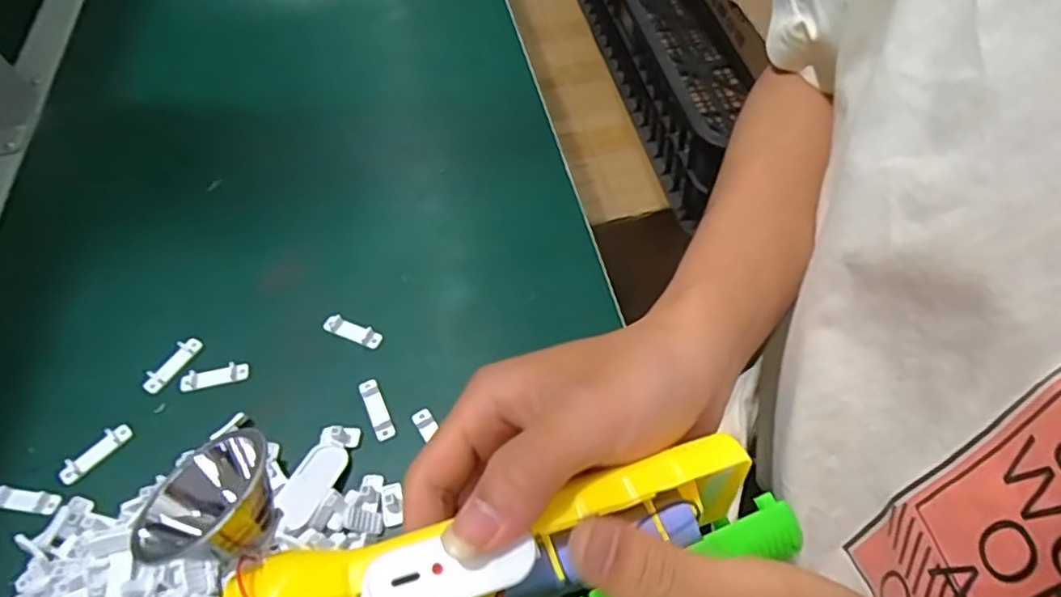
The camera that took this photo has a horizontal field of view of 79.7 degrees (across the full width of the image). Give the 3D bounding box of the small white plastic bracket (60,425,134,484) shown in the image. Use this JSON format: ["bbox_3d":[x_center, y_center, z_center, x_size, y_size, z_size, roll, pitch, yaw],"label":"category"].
[{"bbox_3d":[-0.229,0.081,0.334,0.010,0.005,0.037,35,63,24],"label":"small white plastic bracket"}]

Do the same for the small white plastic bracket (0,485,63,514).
[{"bbox_3d":[-0.257,0.102,0.322,0.040,0.004,0.010,7,55,8],"label":"small white plastic bracket"}]

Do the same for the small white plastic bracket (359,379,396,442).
[{"bbox_3d":[-0.082,0.059,0.339,0.010,0.004,0.035,-22,56,-13],"label":"small white plastic bracket"}]

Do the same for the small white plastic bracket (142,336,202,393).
[{"bbox_3d":[-0.205,0.037,0.364,0.012,0.006,0.038,29,60,21],"label":"small white plastic bracket"}]

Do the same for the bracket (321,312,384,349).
[{"bbox_3d":[-0.103,0.019,0.370,0.037,0.006,0.010,20,57,16],"label":"bracket"}]

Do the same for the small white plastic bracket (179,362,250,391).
[{"bbox_3d":[-0.179,0.043,0.359,0.038,0.004,0.012,-10,54,-4],"label":"small white plastic bracket"}]

